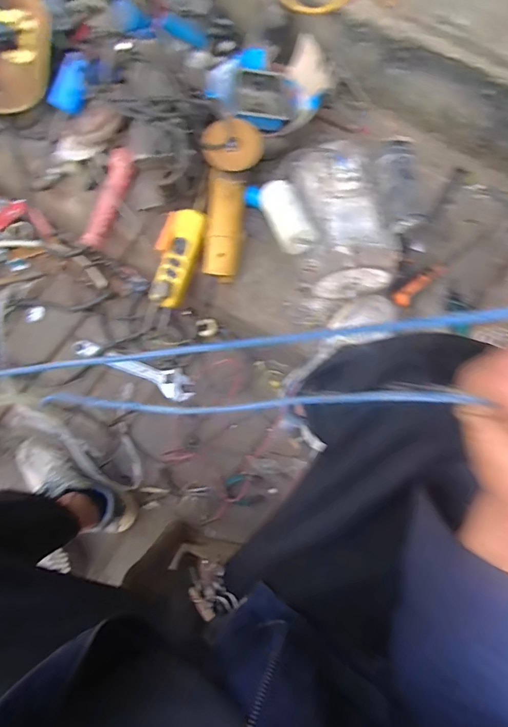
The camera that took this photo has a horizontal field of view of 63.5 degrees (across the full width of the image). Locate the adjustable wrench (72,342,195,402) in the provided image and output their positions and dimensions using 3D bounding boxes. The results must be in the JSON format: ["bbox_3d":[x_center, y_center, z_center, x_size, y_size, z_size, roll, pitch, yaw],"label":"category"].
[{"bbox_3d":[-0.270,0.005,0.920,0.293,0.020,0.059,25,79,6],"label":"adjustable wrench"}]

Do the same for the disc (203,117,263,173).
[{"bbox_3d":[-0.038,-0.398,0.749,0.110,0.011,0.084,11,117,12],"label":"disc"}]

